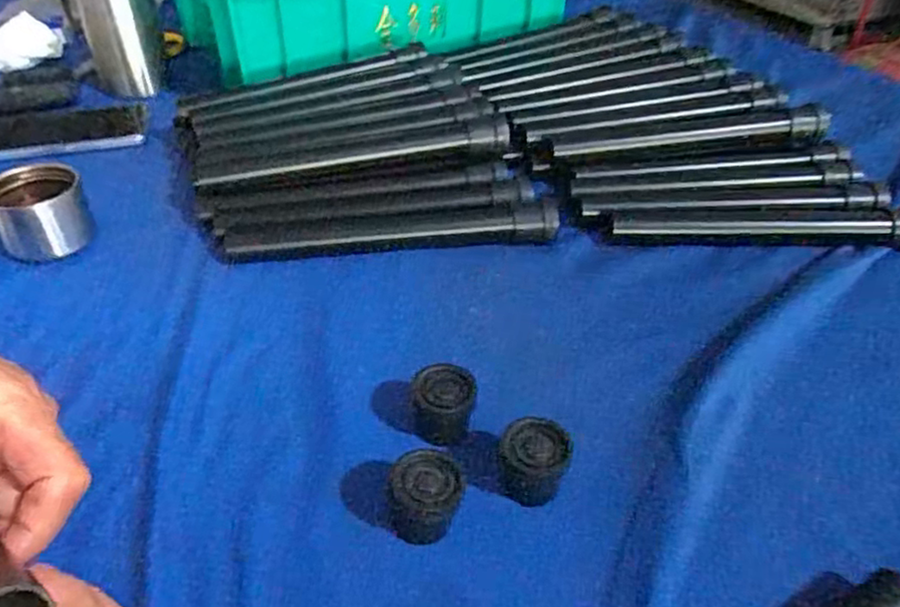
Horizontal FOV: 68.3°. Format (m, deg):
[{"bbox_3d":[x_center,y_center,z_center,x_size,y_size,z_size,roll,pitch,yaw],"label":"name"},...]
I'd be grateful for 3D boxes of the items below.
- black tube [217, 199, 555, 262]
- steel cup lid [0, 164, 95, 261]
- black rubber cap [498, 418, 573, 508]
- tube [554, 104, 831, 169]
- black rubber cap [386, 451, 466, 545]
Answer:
[{"bbox_3d":[-0.042,-0.056,0.505,0.248,0.022,0.028,-5,40,-6],"label":"black tube"},{"bbox_3d":[-0.301,-0.067,0.485,0.063,0.043,0.061,-20,44,-23],"label":"steel cup lid"},{"bbox_3d":[0.043,0.082,0.345,0.034,0.028,0.034,0,40,0],"label":"black rubber cap"},{"bbox_3d":[0.210,-0.148,0.578,0.238,0.028,0.033,-5,40,-6],"label":"tube"},{"bbox_3d":[-0.011,0.094,0.325,0.037,0.032,0.032,-2,40,-2],"label":"black rubber cap"}]

